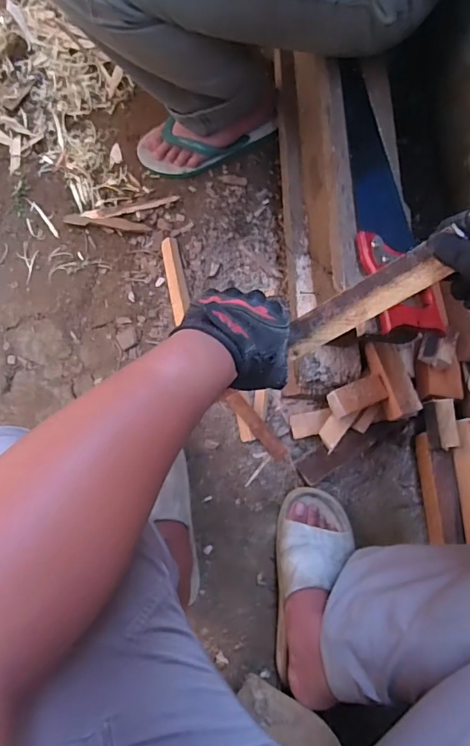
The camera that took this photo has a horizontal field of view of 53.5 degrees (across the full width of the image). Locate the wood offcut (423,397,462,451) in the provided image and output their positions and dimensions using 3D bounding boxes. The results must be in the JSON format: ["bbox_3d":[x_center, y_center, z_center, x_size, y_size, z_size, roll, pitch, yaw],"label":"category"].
[{"bbox_3d":[0.311,0.075,0.698,0.034,0.026,0.074,-5,81,-1],"label":"wood offcut"}]

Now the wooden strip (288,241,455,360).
[{"bbox_3d":[0.120,-0.067,0.458,0.156,0.012,0.040,-31,81,26],"label":"wooden strip"}]

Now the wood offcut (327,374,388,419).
[{"bbox_3d":[0.188,0.033,0.708,0.089,0.028,0.043,-20,81,-16],"label":"wood offcut"}]

